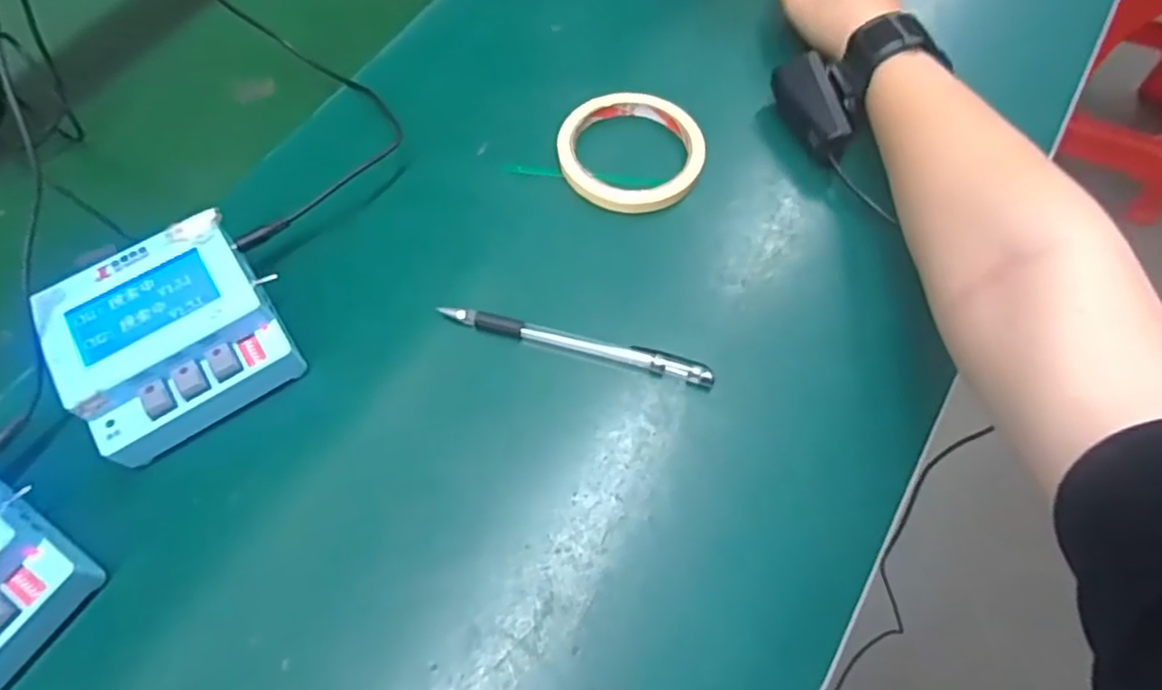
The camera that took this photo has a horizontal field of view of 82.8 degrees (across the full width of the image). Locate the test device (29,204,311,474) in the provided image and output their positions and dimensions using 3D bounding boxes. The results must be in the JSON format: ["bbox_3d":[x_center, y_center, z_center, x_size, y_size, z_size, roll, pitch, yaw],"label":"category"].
[{"bbox_3d":[-0.219,-0.006,0.351,0.103,0.038,0.098,-30,66,-13],"label":"test device"}]

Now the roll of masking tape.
[{"bbox_3d":[0.033,-0.129,0.437,0.093,0.012,0.087,-1,63,1],"label":"roll of masking tape"}]

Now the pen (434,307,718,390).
[{"bbox_3d":[-0.002,-0.001,0.376,0.156,0.010,0.012,14,64,8],"label":"pen"}]

